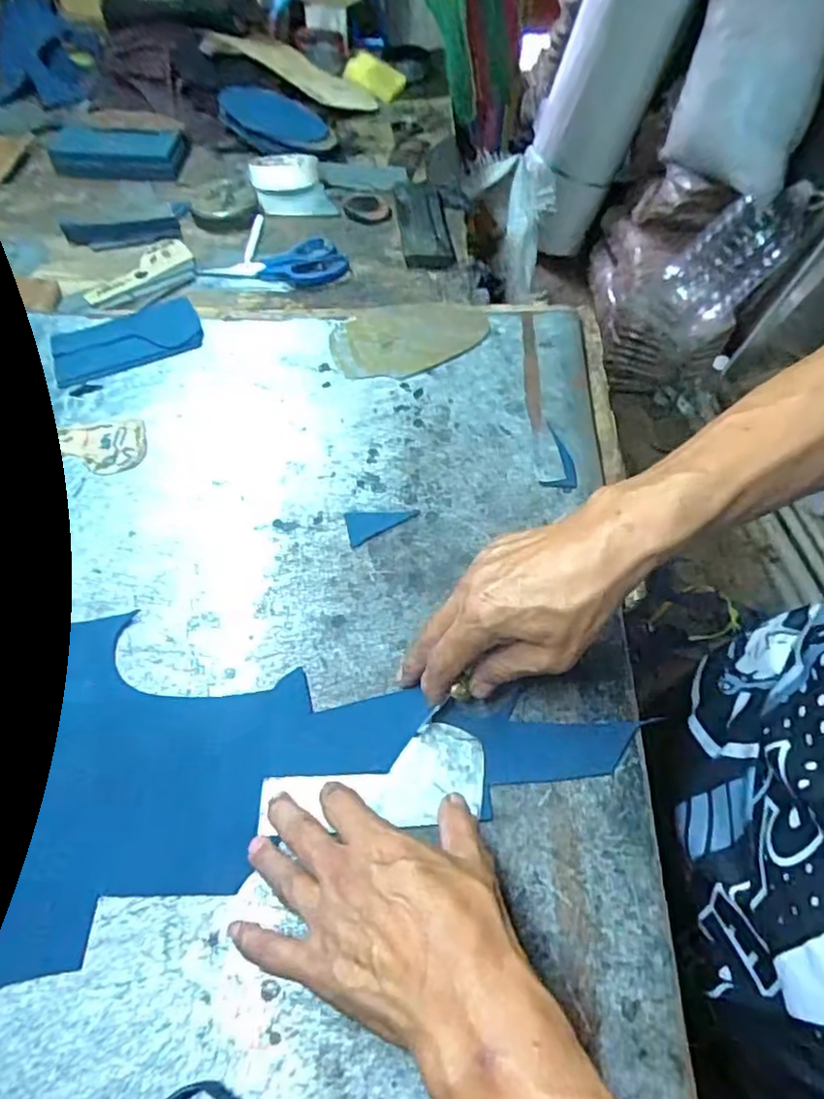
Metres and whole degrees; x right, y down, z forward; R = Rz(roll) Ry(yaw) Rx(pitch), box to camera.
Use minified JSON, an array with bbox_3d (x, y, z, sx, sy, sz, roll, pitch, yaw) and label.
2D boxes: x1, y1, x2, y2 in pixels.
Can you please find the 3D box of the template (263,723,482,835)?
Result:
[{"bbox_3d":[-0.023,0.137,0.388,0.133,0.006,0.057,-1,60,-2],"label":"template"}]

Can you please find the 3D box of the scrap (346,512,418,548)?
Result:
[{"bbox_3d":[-0.023,-0.017,0.488,0.053,0.004,0.027,-4,64,-2],"label":"scrap"}]

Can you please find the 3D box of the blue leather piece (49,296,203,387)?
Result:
[{"bbox_3d":[-0.268,-0.198,0.601,0.135,0.007,0.079,-19,62,-6],"label":"blue leather piece"}]

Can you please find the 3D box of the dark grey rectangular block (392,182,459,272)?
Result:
[{"bbox_3d":[0.012,-0.388,0.753,0.057,0.019,0.191,-4,56,-4],"label":"dark grey rectangular block"}]

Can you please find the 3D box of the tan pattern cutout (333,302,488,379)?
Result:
[{"bbox_3d":[-0.004,-0.198,0.592,0.140,0.006,0.088,-24,65,-9],"label":"tan pattern cutout"}]

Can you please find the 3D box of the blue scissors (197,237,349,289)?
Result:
[{"bbox_3d":[-0.148,-0.301,0.693,0.148,0.014,0.070,-18,61,-13],"label":"blue scissors"}]

